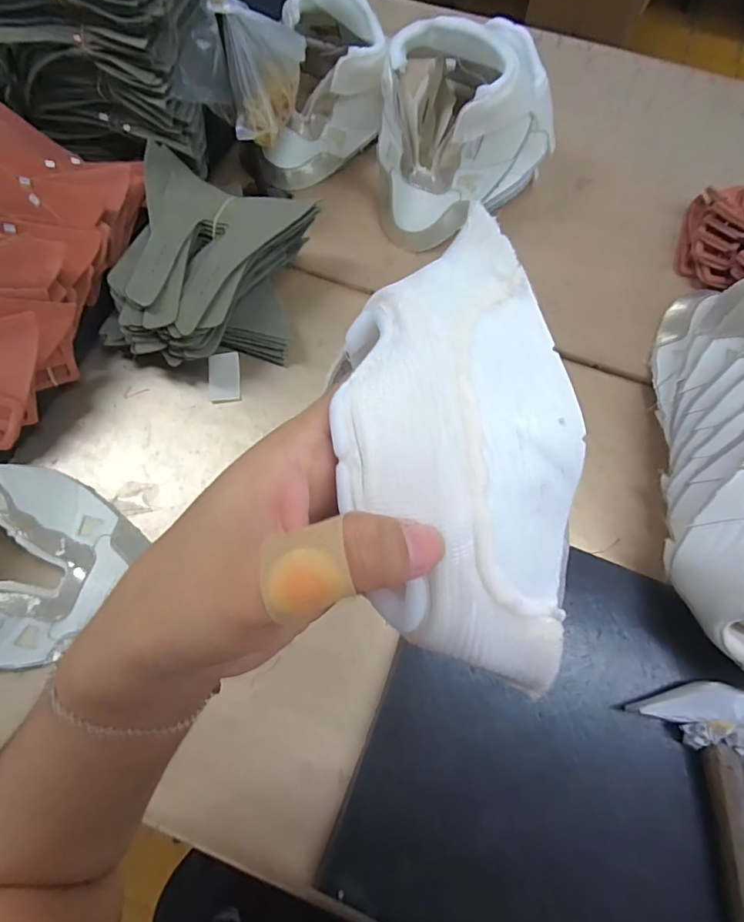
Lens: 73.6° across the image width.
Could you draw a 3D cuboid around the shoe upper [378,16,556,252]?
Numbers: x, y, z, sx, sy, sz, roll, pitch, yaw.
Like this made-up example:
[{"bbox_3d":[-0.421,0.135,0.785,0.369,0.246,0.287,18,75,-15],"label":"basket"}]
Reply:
[{"bbox_3d":[0.091,-0.351,0.527,0.178,0.166,0.141,-40,75,-14],"label":"shoe upper"}]

